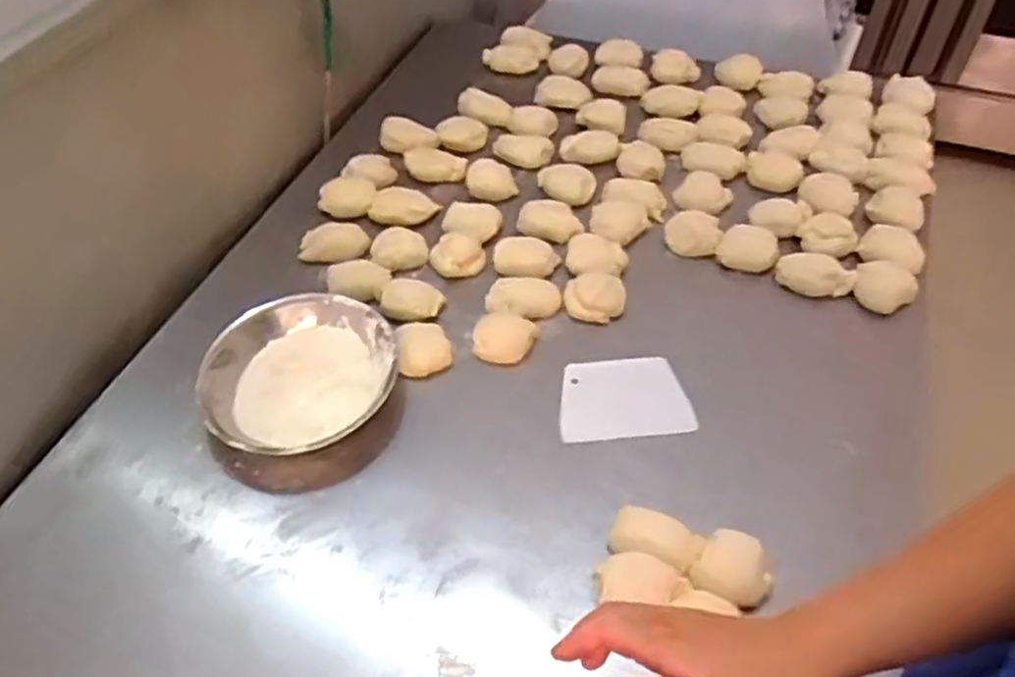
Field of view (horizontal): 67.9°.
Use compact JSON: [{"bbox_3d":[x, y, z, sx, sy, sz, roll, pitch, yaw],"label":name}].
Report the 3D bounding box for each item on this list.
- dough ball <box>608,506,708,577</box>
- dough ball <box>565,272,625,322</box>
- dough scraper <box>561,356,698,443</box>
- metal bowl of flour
[{"bbox_3d":[0.127,0.176,0.650,0.073,0.034,0.043,16,52,17],"label":"dough ball"},{"bbox_3d":[0.097,-0.047,0.828,0.064,0.028,0.049,14,55,12],"label":"dough ball"},{"bbox_3d":[0.116,0.058,0.758,0.126,0.006,0.087,-6,59,0],"label":"dough scraper"},{"bbox_3d":[-0.199,0.048,0.738,0.188,0.056,0.181,-2,48,2],"label":"metal bowl of flour"}]

